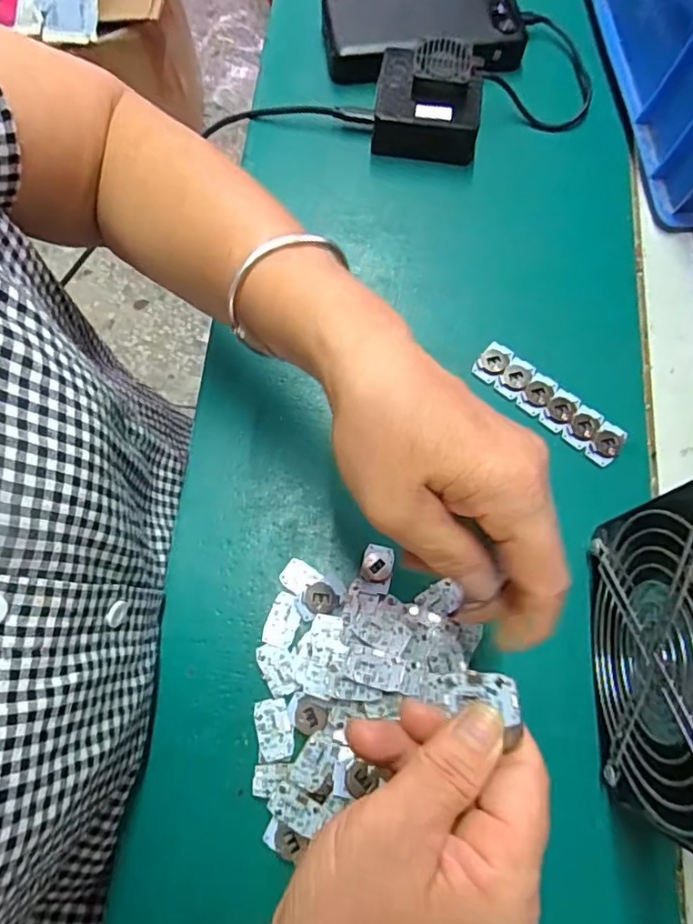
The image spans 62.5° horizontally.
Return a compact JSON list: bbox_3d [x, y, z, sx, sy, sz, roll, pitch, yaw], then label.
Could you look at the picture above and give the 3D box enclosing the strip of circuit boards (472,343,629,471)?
[{"bbox_3d":[0.135,-0.038,0.384,0.107,0.011,0.030,37,75,10],"label":"strip of circuit boards"}]

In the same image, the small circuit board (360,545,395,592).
[{"bbox_3d":[0.019,0.065,0.347,0.018,0.010,0.028,10,72,2],"label":"small circuit board"}]

